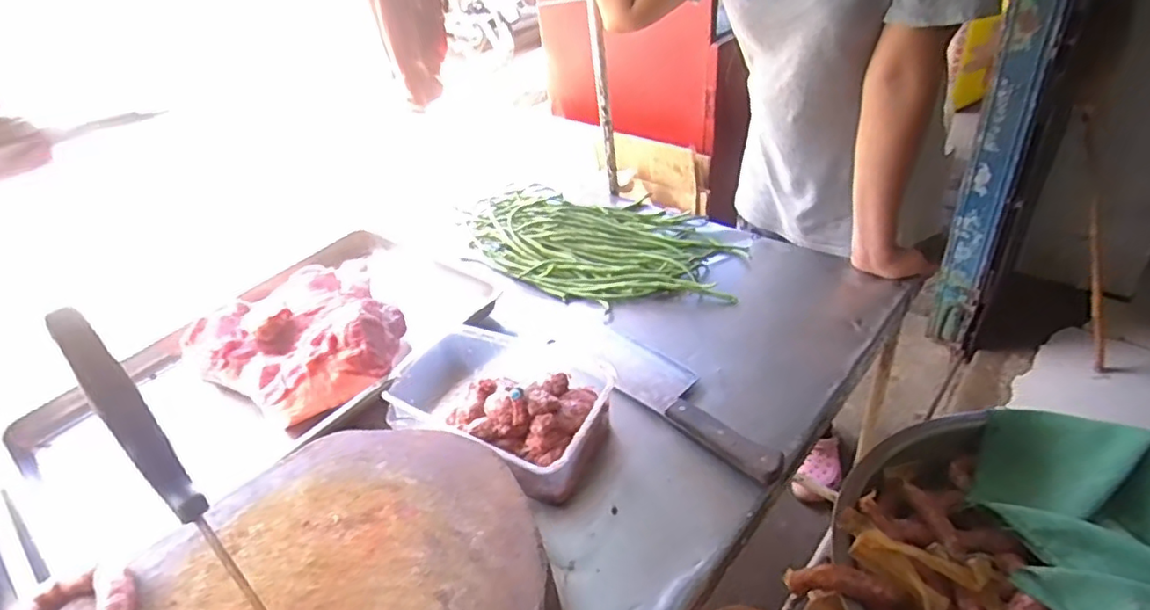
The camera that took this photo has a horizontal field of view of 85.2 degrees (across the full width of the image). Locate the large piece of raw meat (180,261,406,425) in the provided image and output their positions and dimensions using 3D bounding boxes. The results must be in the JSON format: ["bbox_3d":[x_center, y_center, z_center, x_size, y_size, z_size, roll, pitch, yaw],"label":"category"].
[{"bbox_3d":[-0.381,0.052,0.860,0.258,0.104,0.257,-26,41,-22],"label":"large piece of raw meat"}]

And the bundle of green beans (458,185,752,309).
[{"bbox_3d":[0.038,-0.117,1.027,0.495,0.046,0.295,21,46,32],"label":"bundle of green beans"}]

